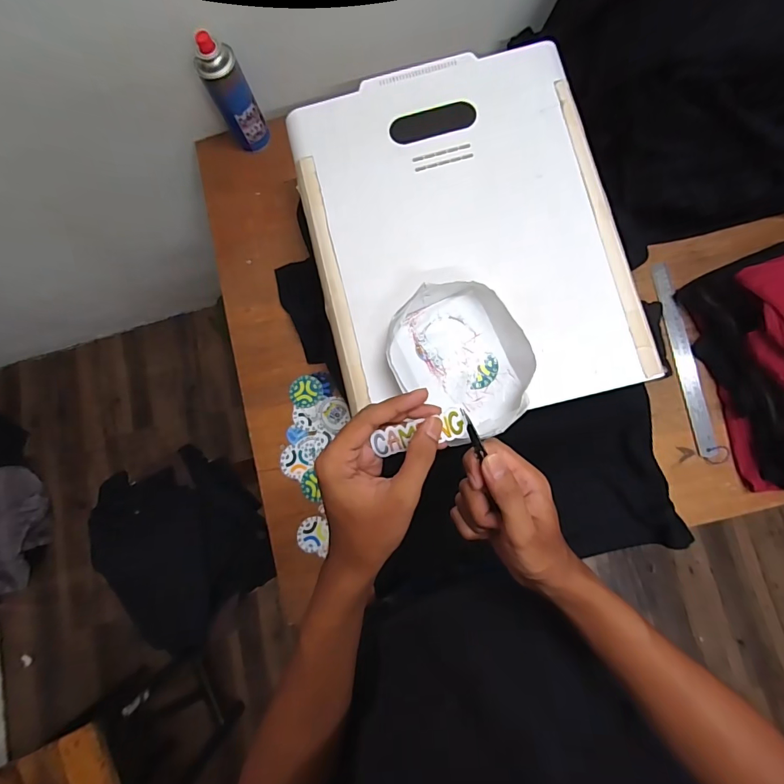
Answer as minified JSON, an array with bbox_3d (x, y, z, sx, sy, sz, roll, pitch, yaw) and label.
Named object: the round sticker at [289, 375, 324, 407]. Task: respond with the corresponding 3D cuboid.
[{"bbox_3d":[-0.147,-0.001,0.732,0.057,0.004,0.055,-2,82,3],"label":"round sticker"}]

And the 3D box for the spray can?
[{"bbox_3d":[-0.269,-0.501,0.731,0.062,0.194,0.054,-29,81,-1],"label":"spray can"}]

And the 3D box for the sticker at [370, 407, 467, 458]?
[{"bbox_3d":[0.022,0.034,0.336,0.074,0.005,0.025,-20,107,14],"label":"sticker"}]

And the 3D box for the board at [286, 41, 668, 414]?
[{"bbox_3d":[0.096,-0.220,0.581,0.406,0.026,0.498,-13,81,1],"label":"board"}]

